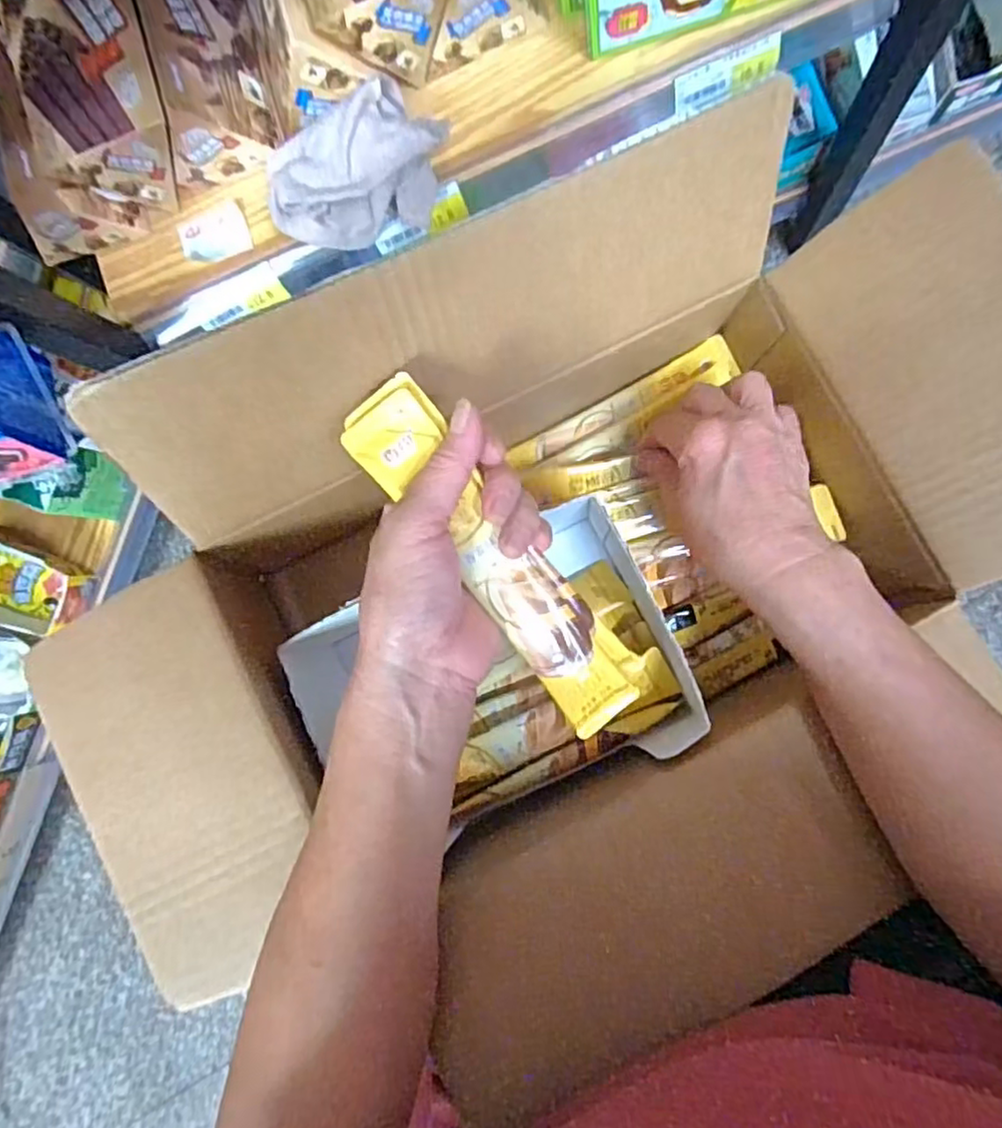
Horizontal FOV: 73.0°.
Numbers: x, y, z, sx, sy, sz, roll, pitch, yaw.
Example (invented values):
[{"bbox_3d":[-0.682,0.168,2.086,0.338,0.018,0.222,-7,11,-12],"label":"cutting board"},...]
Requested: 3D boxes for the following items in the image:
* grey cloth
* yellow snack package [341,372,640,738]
[{"bbox_3d":[-0.108,-0.289,0.493,0.139,0.052,0.087,-24,86,9],"label":"grey cloth"},{"bbox_3d":[-0.002,0.000,0.309,0.038,0.011,0.183,-37,99,4],"label":"yellow snack package"}]

